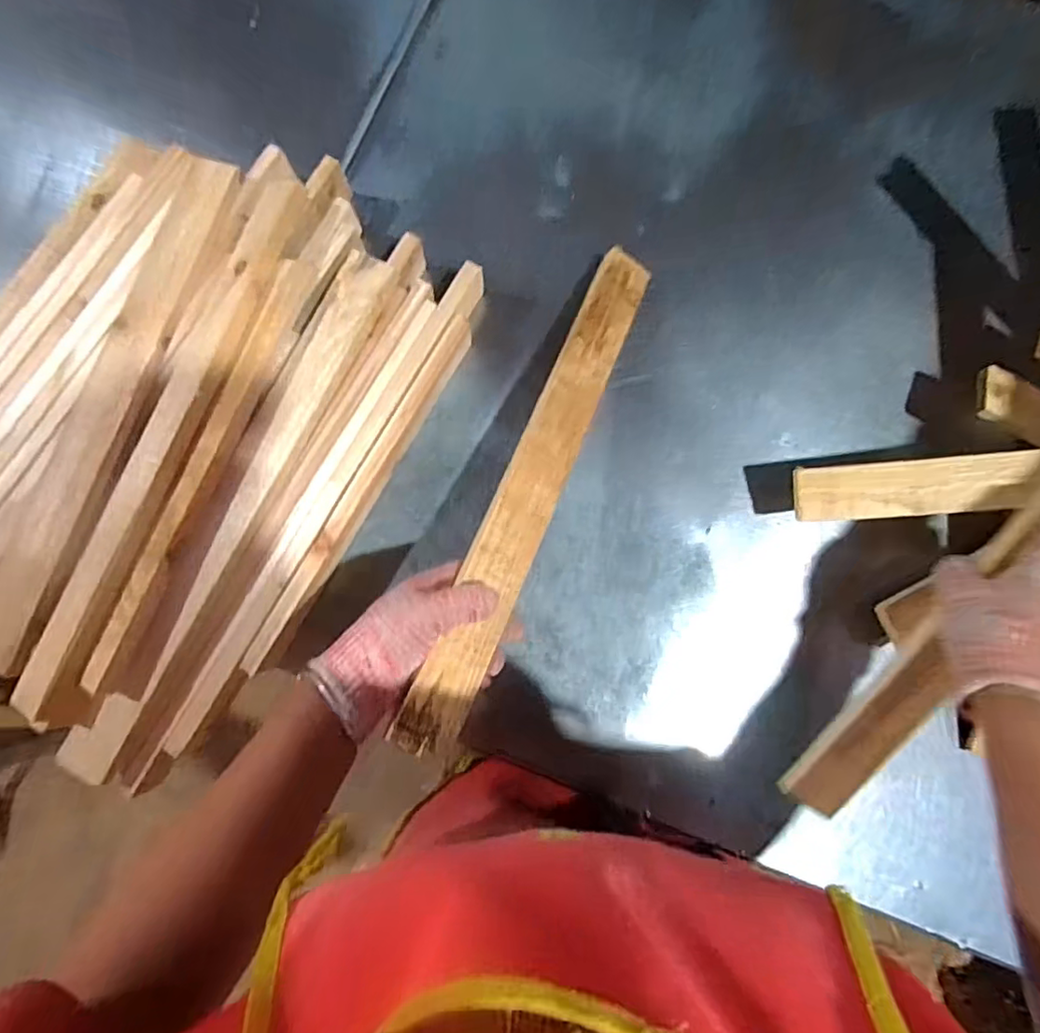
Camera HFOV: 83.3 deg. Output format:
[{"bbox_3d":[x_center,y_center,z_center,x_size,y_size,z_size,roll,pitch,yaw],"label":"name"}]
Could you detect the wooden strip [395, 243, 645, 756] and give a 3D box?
[{"bbox_3d":[0.020,-0.045,0.505,0.050,0.010,0.491,30,67,-15],"label":"wooden strip"}]

